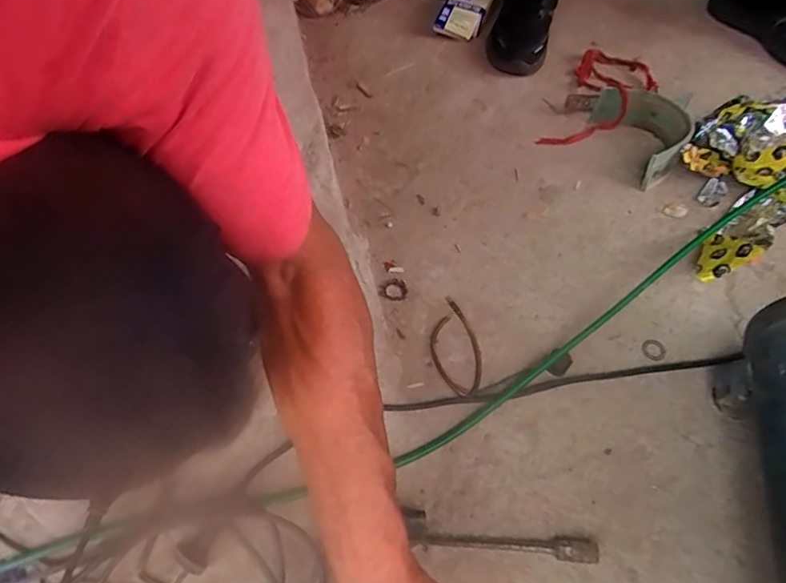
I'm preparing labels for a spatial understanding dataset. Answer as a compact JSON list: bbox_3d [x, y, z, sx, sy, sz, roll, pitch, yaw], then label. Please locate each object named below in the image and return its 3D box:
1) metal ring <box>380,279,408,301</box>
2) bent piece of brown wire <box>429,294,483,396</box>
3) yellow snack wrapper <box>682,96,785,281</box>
[{"bbox_3d":[0.001,0.000,0.664,0.036,0.004,0.033,0,60,1],"label":"metal ring"},{"bbox_3d":[0.081,0.070,0.616,0.064,0.009,0.134,-10,60,-5],"label":"bent piece of brown wire"},{"bbox_3d":[0.491,-0.162,0.677,0.297,0.126,0.210,-25,60,-15],"label":"yellow snack wrapper"}]

